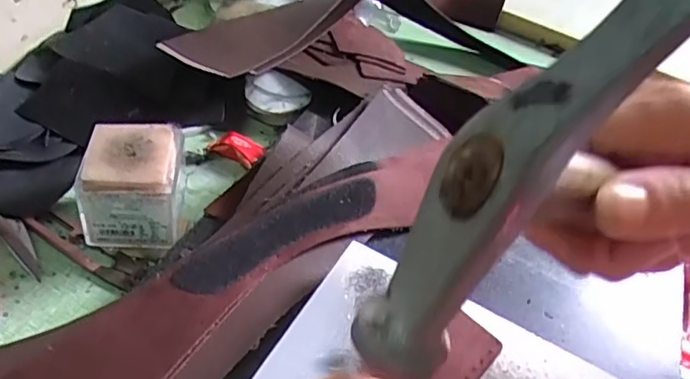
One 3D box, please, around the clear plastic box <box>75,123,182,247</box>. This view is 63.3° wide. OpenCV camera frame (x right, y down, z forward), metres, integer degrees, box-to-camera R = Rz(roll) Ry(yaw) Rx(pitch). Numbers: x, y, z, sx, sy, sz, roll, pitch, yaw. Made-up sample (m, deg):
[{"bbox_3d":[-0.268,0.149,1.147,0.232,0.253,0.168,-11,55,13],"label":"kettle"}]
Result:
[{"bbox_3d":[-0.130,-0.001,0.350,0.054,0.060,0.053,1,44,-6],"label":"clear plastic box"}]

